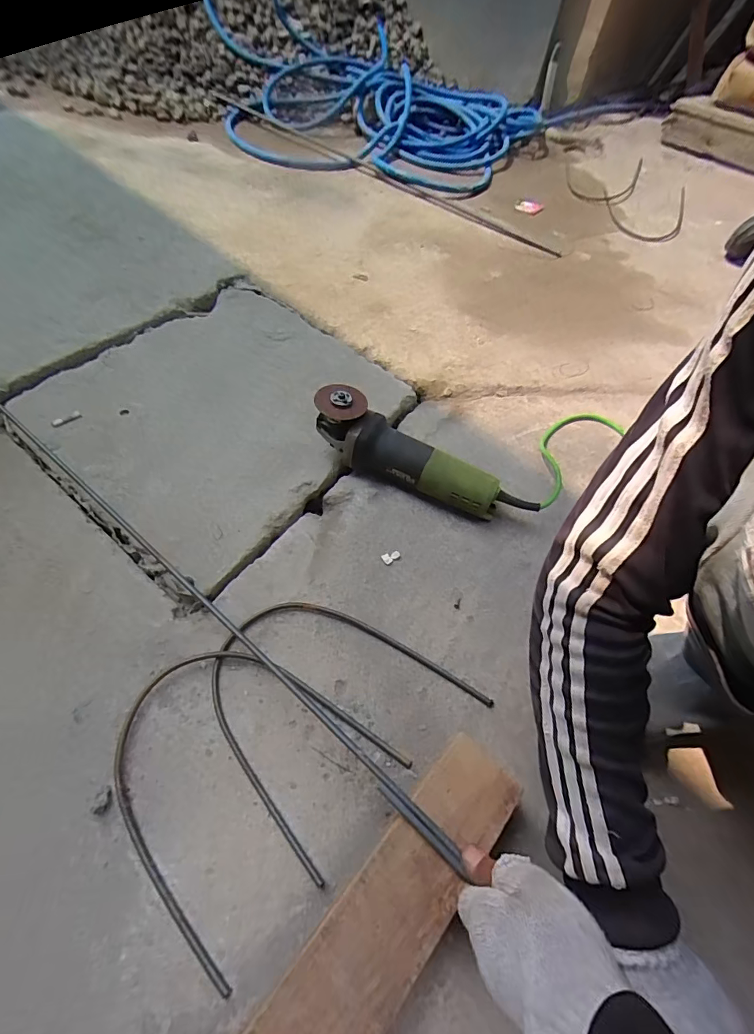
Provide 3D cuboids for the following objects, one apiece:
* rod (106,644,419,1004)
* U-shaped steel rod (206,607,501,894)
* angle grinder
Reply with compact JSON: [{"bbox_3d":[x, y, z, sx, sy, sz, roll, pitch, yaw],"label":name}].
[{"bbox_3d":[-0.131,0.230,0.421,0.237,0.013,0.216,38,61,19],"label":"rod"},{"bbox_3d":[-0.046,0.180,0.471,0.228,0.008,0.240,-36,66,-25],"label":"U-shaped steel rod"},{"bbox_3d":[0.054,-0.080,0.631,0.309,0.101,0.071,26,58,13],"label":"angle grinder"}]

